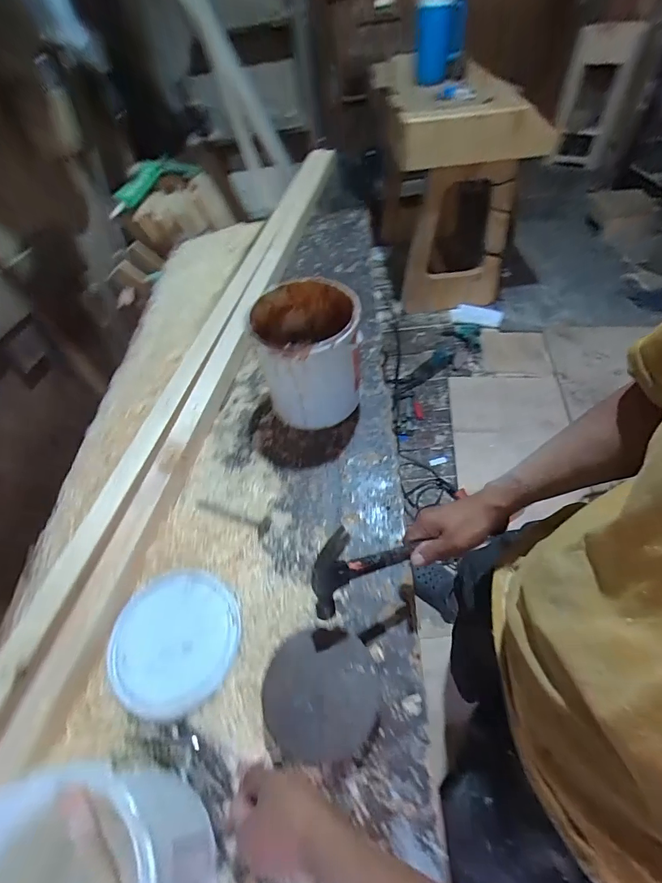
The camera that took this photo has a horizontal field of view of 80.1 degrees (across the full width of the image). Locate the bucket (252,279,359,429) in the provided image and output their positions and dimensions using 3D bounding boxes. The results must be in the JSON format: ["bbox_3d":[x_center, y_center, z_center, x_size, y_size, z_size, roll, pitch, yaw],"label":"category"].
[{"bbox_3d":[-0.033,-0.142,0.686,0.172,0.198,0.163,-5,50,6],"label":"bucket"}]

